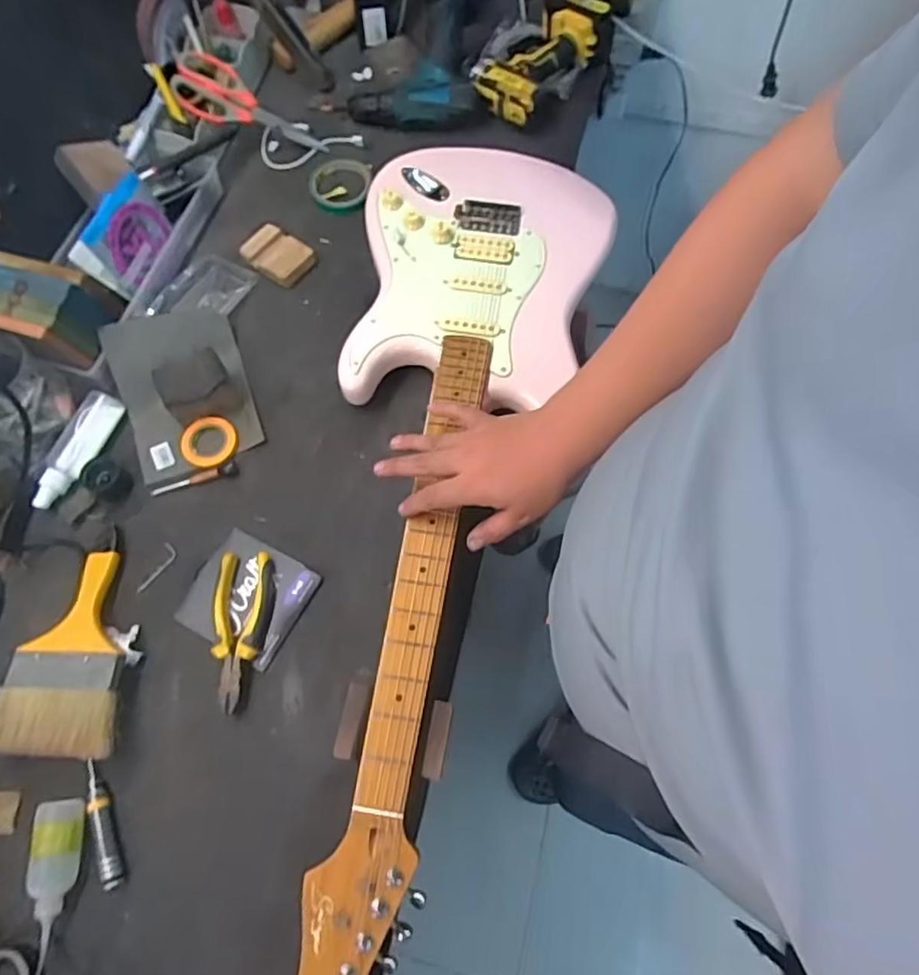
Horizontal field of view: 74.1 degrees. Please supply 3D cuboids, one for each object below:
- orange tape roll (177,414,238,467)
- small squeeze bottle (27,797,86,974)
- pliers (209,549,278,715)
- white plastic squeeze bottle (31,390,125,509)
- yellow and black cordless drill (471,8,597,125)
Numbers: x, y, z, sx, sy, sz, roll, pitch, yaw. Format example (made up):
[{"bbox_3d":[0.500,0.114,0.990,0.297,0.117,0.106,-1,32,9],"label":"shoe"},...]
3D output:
[{"bbox_3d":[-0.286,-0.053,0.693,0.066,0.010,0.063,0,68,1],"label":"orange tape roll"},{"bbox_3d":[-0.346,0.341,0.518,0.030,0.033,0.135,-3,68,-1],"label":"small squeeze bottle"},{"bbox_3d":[-0.219,0.140,0.607,0.053,0.019,0.153,1,68,1],"label":"pliers"},{"bbox_3d":[-0.423,-0.041,0.678,0.029,0.027,0.140,17,70,7],"label":"white plastic squeeze bottle"},{"bbox_3d":[0.102,-0.616,0.878,0.115,0.062,0.182,37,73,14],"label":"yellow and black cordless drill"}]

